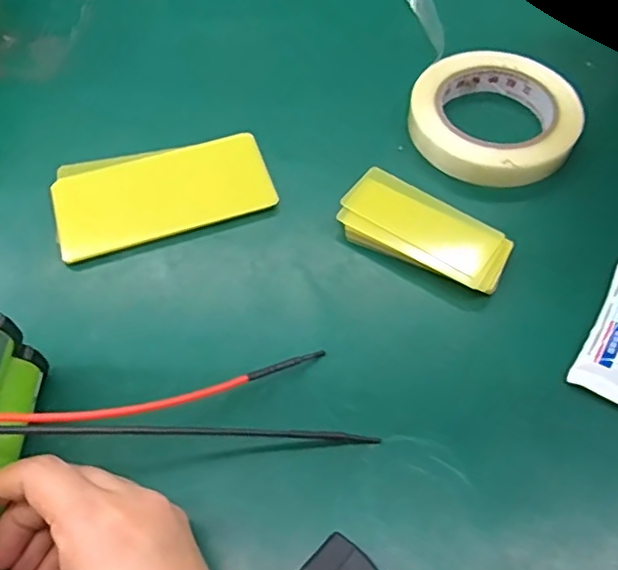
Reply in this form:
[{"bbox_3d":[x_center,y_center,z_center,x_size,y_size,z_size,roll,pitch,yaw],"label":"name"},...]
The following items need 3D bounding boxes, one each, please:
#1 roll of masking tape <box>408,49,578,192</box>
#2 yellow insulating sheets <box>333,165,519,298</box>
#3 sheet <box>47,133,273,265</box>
[{"bbox_3d":[0.131,-0.121,0.425,0.113,0.022,0.104,0,59,0],"label":"roll of masking tape"},{"bbox_3d":[0.072,-0.032,0.377,0.105,0.016,0.049,31,64,17],"label":"yellow insulating sheets"},{"bbox_3d":[-0.100,-0.065,0.408,0.142,0.009,0.077,-17,60,-10],"label":"sheet"}]

